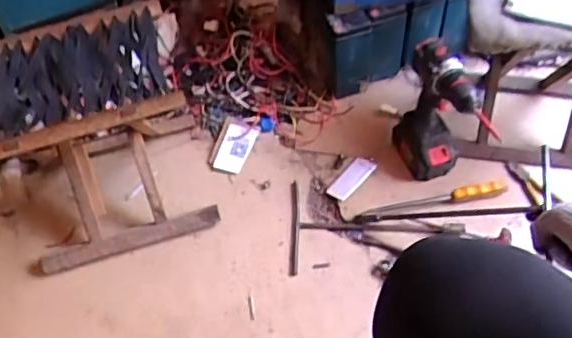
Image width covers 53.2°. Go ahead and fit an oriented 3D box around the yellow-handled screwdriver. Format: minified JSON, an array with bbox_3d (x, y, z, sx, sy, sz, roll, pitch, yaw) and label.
[{"bbox_3d":[0.261,0.054,1.002,0.255,0.022,0.020,-10,51,-4],"label":"yellow-handled screwdriver"}]

